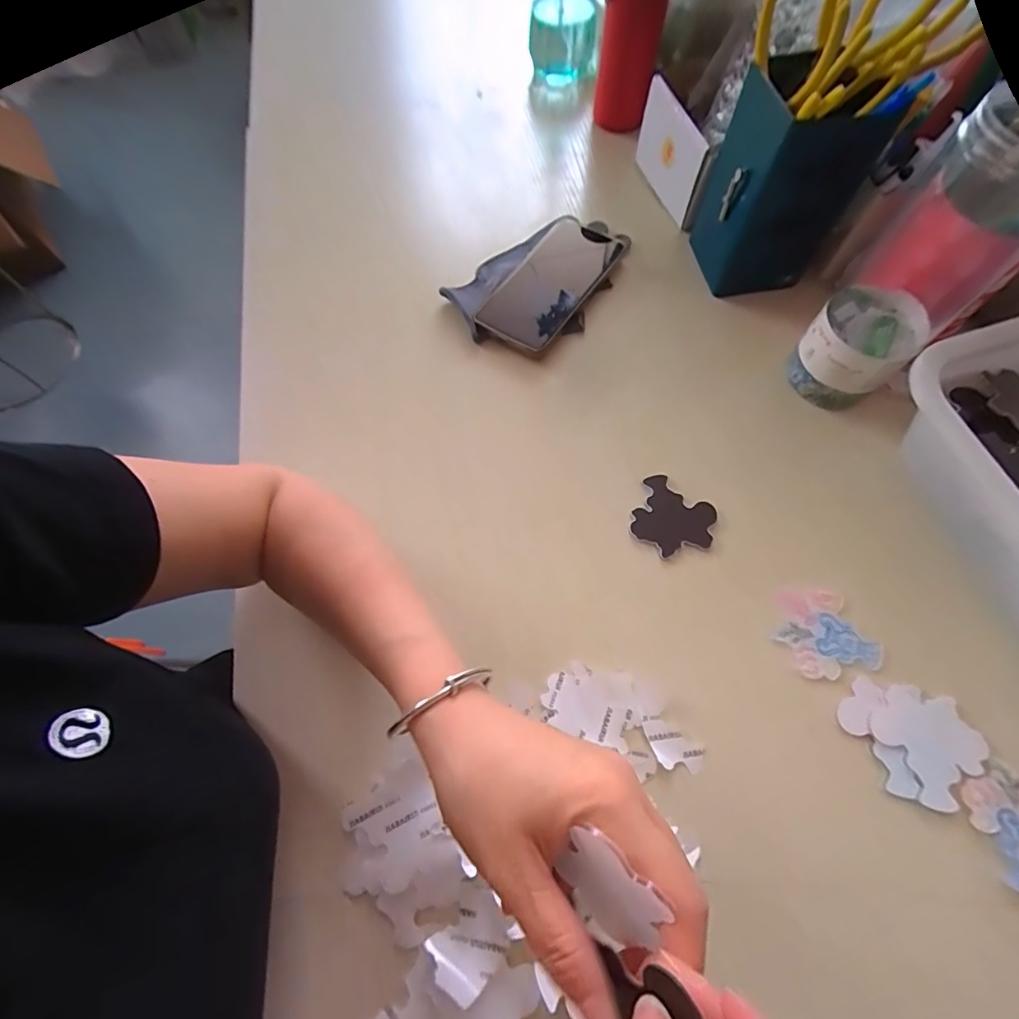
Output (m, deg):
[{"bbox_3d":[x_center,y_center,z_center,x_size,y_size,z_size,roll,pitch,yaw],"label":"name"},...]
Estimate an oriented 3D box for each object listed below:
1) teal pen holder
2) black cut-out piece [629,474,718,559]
[{"bbox_3d":[0.225,-0.273,0.414,0.101,0.143,0.090,-10,66,-3],"label":"teal pen holder"},{"bbox_3d":[0.127,0.008,0.371,0.064,0.004,0.057,34,71,16],"label":"black cut-out piece"}]

